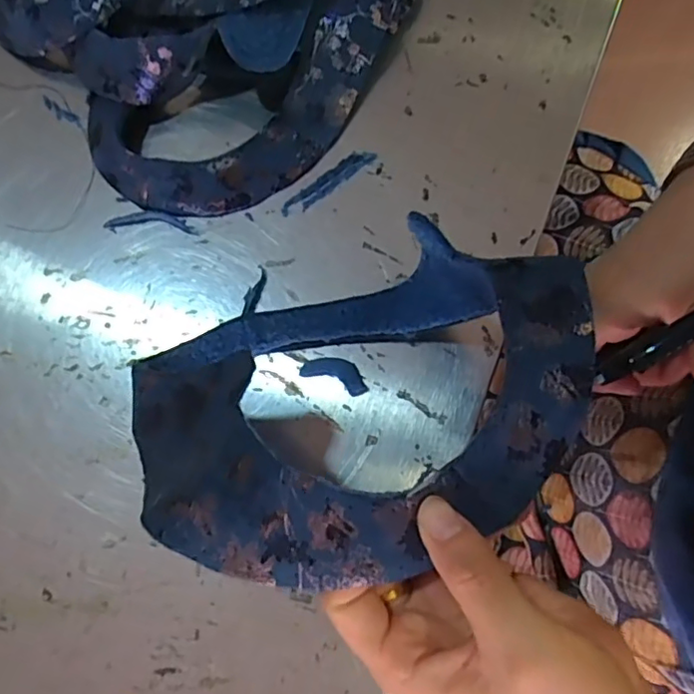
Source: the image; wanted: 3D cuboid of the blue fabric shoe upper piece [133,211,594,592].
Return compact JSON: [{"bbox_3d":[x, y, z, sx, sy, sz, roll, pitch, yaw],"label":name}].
[{"bbox_3d":[-0.008,0.008,0.286,0.190,0.209,0.083,-14,109,-8],"label":"blue fabric shoe upper piece"}]

